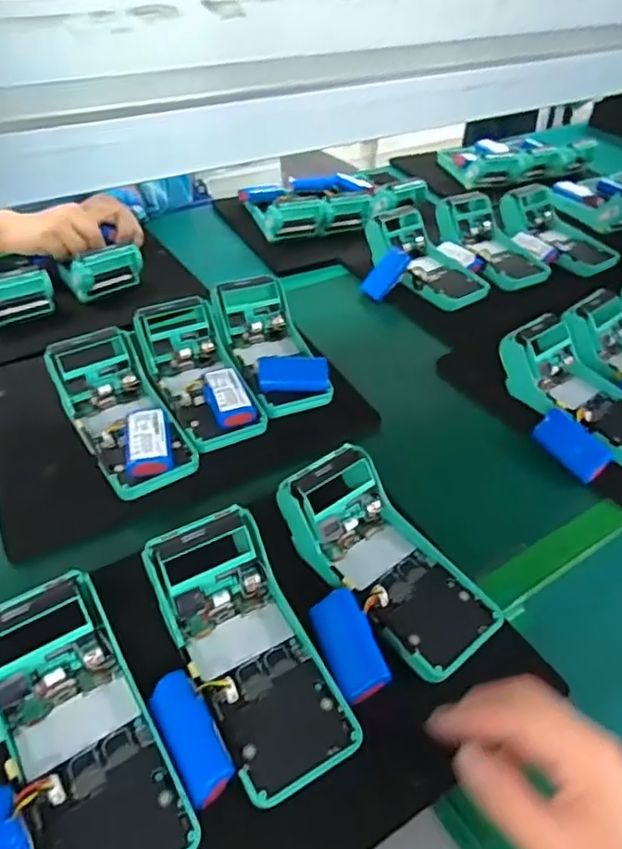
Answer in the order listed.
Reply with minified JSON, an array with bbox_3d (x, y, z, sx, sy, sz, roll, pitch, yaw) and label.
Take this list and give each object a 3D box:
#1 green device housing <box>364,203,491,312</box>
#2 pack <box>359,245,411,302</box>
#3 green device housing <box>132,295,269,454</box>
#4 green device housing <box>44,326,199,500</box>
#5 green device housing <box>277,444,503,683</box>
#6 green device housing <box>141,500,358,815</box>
[{"bbox_3d":[0.150,-0.222,0.775,0.094,0.055,0.176,-25,50,-28],"label":"green device housing"},{"bbox_3d":[0.096,-0.193,0.763,0.070,0.018,0.035,-52,53,8],"label":"pack"},{"bbox_3d":[-0.107,-0.056,0.571,0.081,0.053,0.162,-18,45,-22],"label":"green device housing"},{"bbox_3d":[-0.168,-0.014,0.529,0.081,0.064,0.160,-21,46,-25],"label":"green device housing"},{"bbox_3d":[0.056,0.092,0.426,0.087,0.059,0.163,-27,49,-30],"label":"green device housing"},{"bbox_3d":[-0.042,0.142,0.382,0.079,0.049,0.170,-22,63,-21],"label":"green device housing"}]

